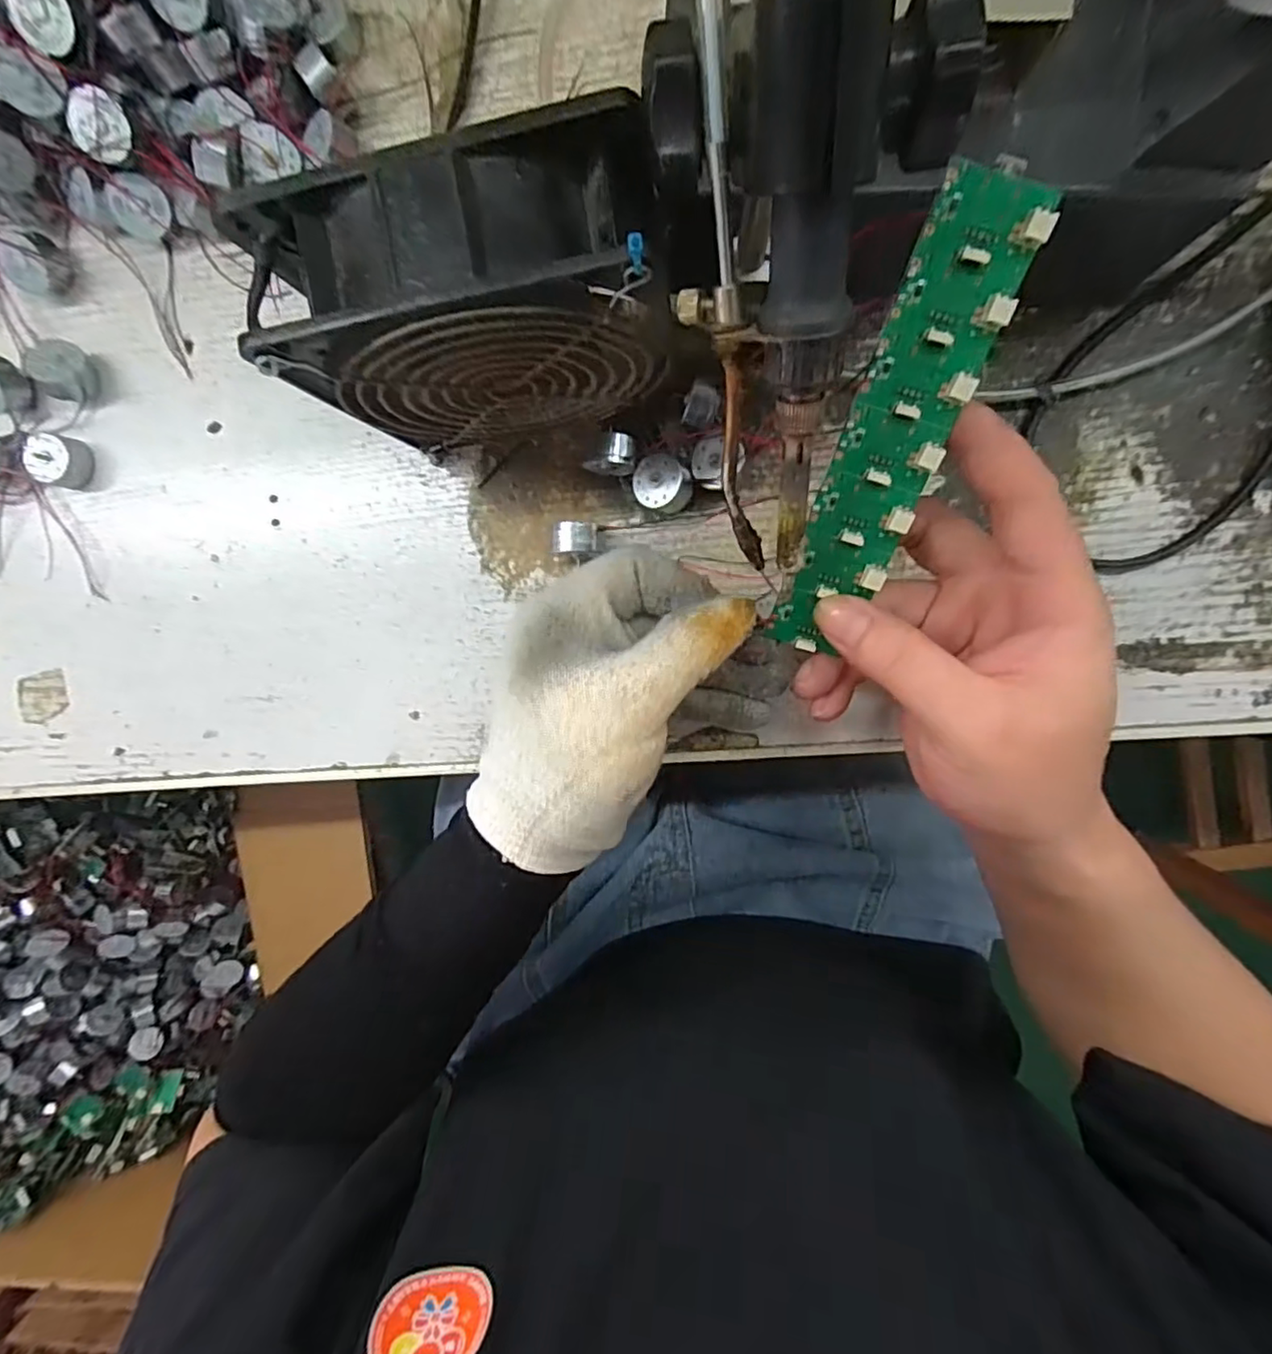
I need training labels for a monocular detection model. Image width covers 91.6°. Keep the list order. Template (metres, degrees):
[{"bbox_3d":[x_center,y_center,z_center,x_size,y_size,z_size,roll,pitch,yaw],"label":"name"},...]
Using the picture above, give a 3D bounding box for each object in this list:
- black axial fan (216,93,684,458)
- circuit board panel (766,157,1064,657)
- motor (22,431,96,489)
[{"bbox_3d":[-0.049,-0.121,0.220,0.125,0.120,0.047,-8,96,7],"label":"black axial fan"},{"bbox_3d":[0.078,-0.071,0.190,0.030,0.005,0.137,20,117,3],"label":"circuit board panel"},{"bbox_3d":[-0.283,-0.106,0.302,0.021,0.017,0.024,22,98,3],"label":"motor"}]

